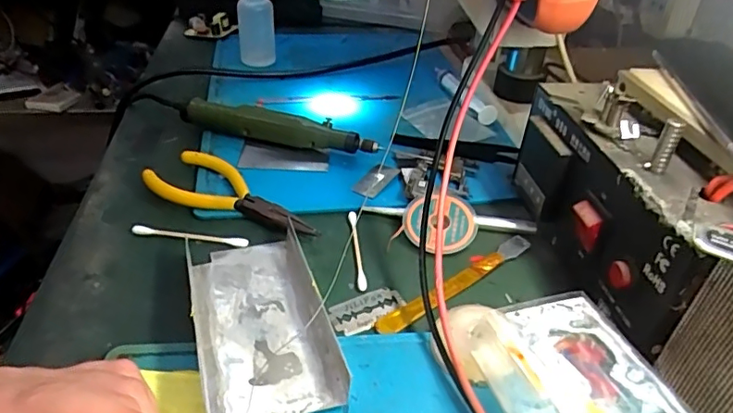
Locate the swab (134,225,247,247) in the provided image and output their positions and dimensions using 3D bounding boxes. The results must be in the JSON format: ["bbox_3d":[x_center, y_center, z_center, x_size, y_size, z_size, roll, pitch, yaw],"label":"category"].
[{"bbox_3d":[-0.107,0.018,0.328,0.071,0.005,0.005,6,35,5],"label":"swab"}]

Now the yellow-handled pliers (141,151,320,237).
[{"bbox_3d":[-0.088,-0.005,0.354,0.125,0.013,0.048,23,39,27],"label":"yellow-handled pliers"}]

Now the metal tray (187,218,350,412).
[{"bbox_3d":[-0.054,0.055,0.275,0.065,0.013,0.119,-9,36,-16],"label":"metal tray"}]

